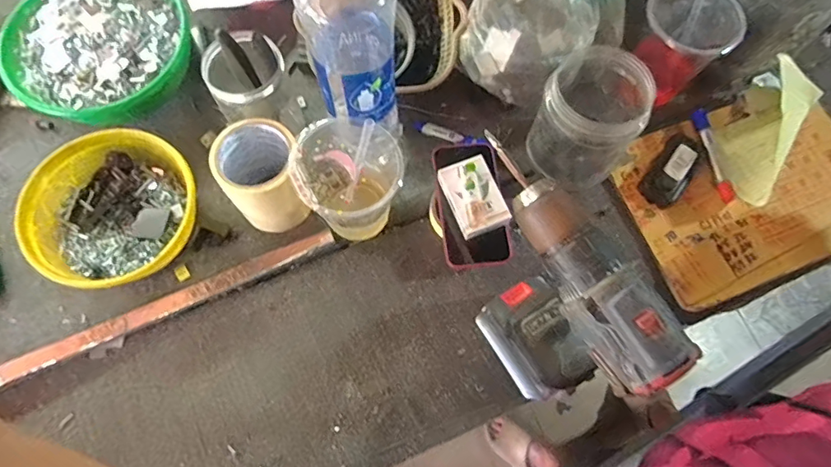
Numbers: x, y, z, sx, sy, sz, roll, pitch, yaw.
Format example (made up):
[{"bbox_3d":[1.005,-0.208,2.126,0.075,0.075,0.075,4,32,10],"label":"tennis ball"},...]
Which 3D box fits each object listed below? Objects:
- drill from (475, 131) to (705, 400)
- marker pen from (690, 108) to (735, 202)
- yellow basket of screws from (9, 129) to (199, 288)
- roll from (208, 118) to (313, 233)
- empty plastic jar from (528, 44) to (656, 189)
[{"bbox_3d":[0.103,0.065,0.454,0.069,0.287,0.181,-31,75,-12],"label":"drill"},{"bbox_3d":[0.403,-0.106,0.656,0.019,0.022,0.130,-11,73,-5],"label":"marker pen"},{"bbox_3d":[-0.361,-0.026,0.582,0.187,0.059,0.181,3,72,0],"label":"yellow basket of screws"},{"bbox_3d":[-0.176,-0.066,0.574,0.089,0.109,0.101,-22,74,-8],"label":"roll"},{"bbox_3d":[0.210,-0.137,0.601,0.121,0.141,0.114,0,72,-1],"label":"empty plastic jar"}]

